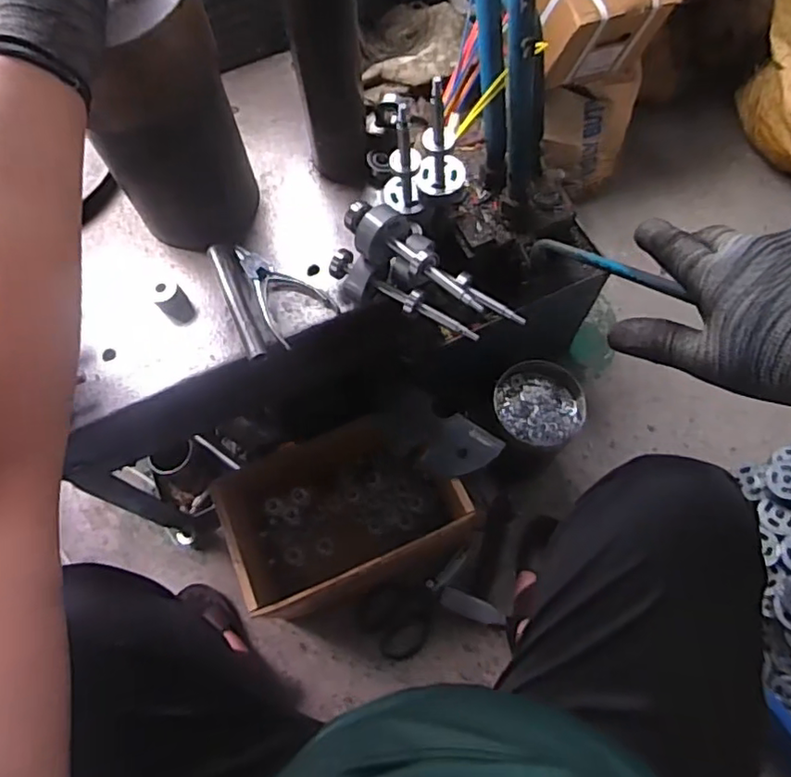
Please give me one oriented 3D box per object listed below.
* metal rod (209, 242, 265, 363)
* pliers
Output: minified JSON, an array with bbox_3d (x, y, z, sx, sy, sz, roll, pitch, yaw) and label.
[{"bbox_3d":[-0.160,-0.088,0.614,0.023,0.020,0.138,-21,69,-7],"label":"metal rod"},{"bbox_3d":[-0.117,-0.107,0.618,0.069,0.008,0.126,-32,71,-11],"label":"pliers"}]

